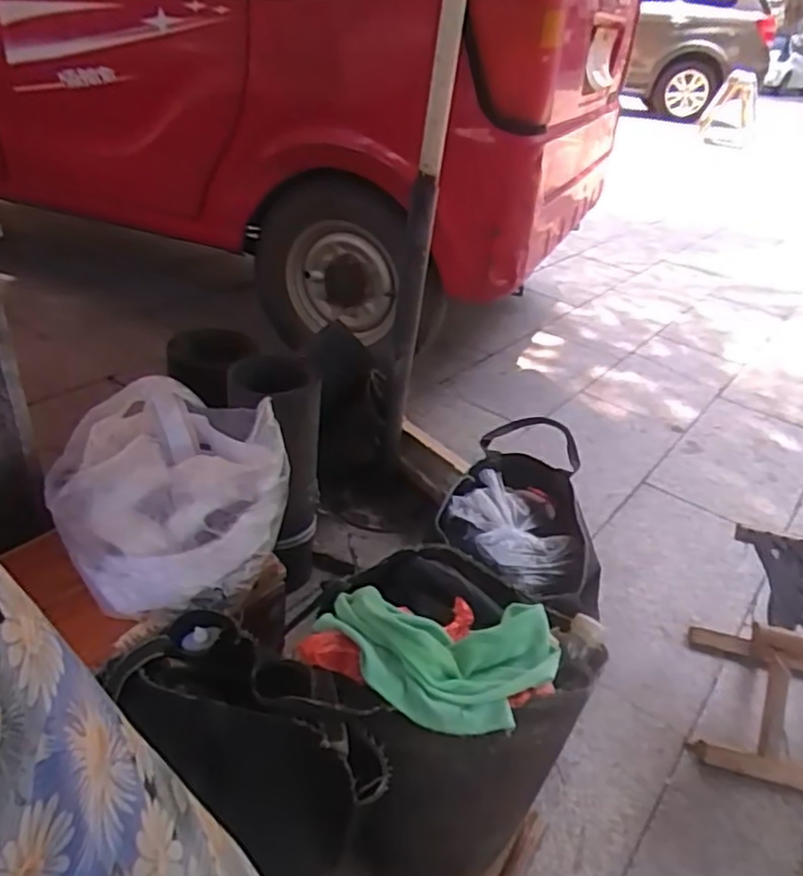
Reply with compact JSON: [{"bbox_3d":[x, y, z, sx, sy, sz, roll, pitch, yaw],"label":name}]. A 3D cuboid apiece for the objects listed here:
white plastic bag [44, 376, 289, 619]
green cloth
[{"bbox_3d":[-0.284,0.059,0.859,0.258,0.126,0.328,-6,34,-16],"label":"white plastic bag"},{"bbox_3d":[0.041,0.224,0.718,0.264,0.065,0.168,3,33,-2],"label":"green cloth"}]

